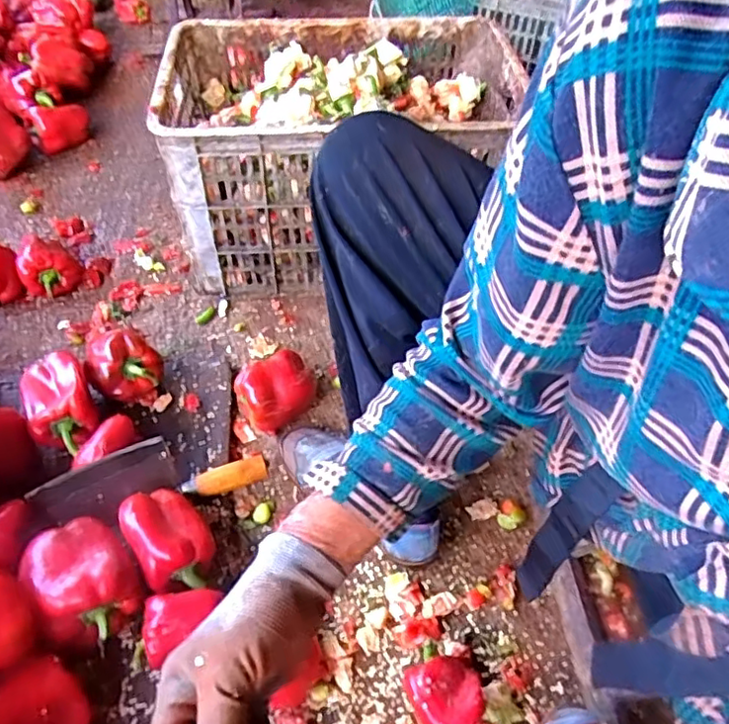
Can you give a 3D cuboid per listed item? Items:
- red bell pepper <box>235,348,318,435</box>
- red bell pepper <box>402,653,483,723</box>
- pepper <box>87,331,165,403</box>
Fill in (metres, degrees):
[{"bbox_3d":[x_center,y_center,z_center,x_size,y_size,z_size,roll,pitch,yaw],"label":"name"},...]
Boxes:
[{"bbox_3d":[-0.115,0.044,0.805,0.101,0.091,0.084,-16,53,-17],"label":"red bell pepper"},{"bbox_3d":[0.081,0.324,0.588,0.079,0.058,0.080,-5,50,-9],"label":"red bell pepper"},{"bbox_3d":[-0.317,0.003,0.800,0.090,0.071,0.081,-18,53,-19],"label":"pepper"}]

